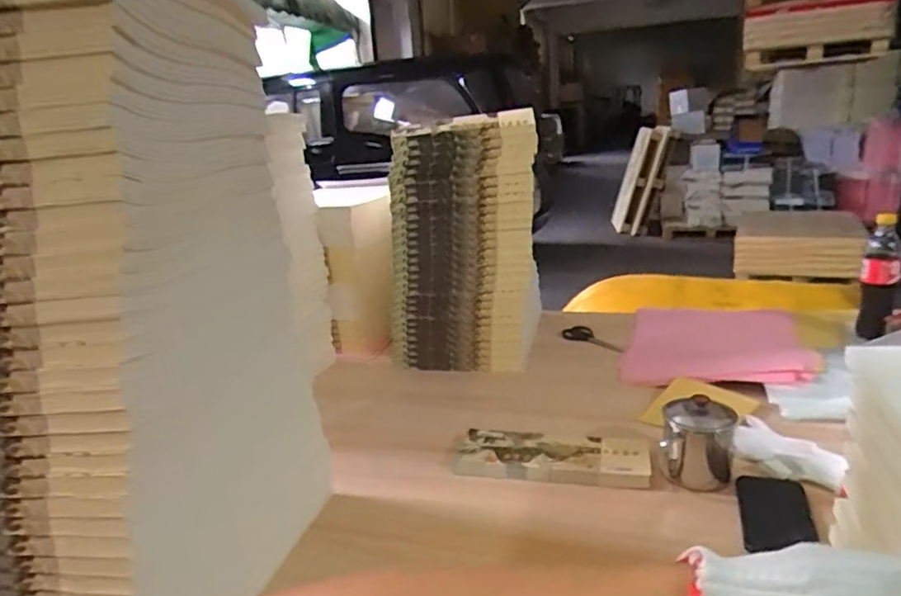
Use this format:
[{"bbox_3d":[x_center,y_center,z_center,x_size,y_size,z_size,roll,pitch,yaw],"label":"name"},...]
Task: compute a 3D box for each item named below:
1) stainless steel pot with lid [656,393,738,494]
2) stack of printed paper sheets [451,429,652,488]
[{"bbox_3d":[0.322,0.192,0.822,0.096,0.101,0.082,2,17,20],"label":"stainless steel pot with lid"},{"bbox_3d":[0.141,0.228,0.895,0.273,0.027,0.100,0,17,16],"label":"stack of printed paper sheets"}]

